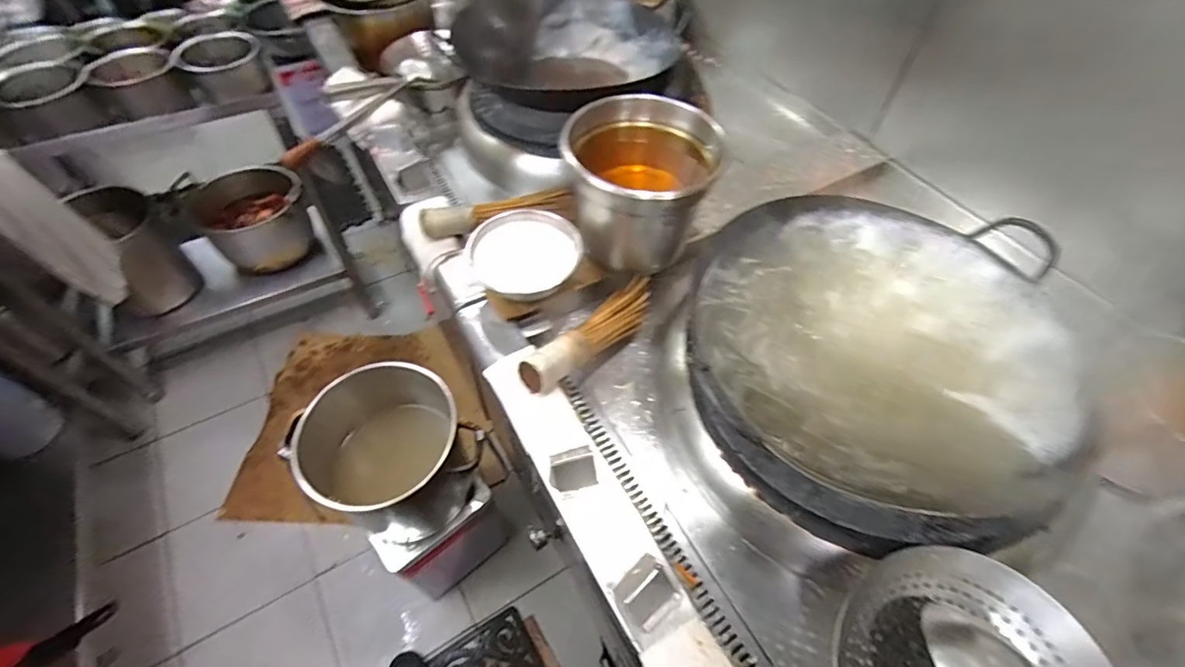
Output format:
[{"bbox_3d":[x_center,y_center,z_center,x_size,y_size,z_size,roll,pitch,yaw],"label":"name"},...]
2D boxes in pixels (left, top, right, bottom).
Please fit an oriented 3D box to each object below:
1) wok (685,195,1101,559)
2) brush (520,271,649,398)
[{"bbox_3d":[0.330,0.022,0.629,0.397,0.129,0.418,18,54,11],"label":"wok"},{"bbox_3d":[-0.001,-0.003,0.742,0.050,0.049,0.255,39,61,24],"label":"brush"}]

